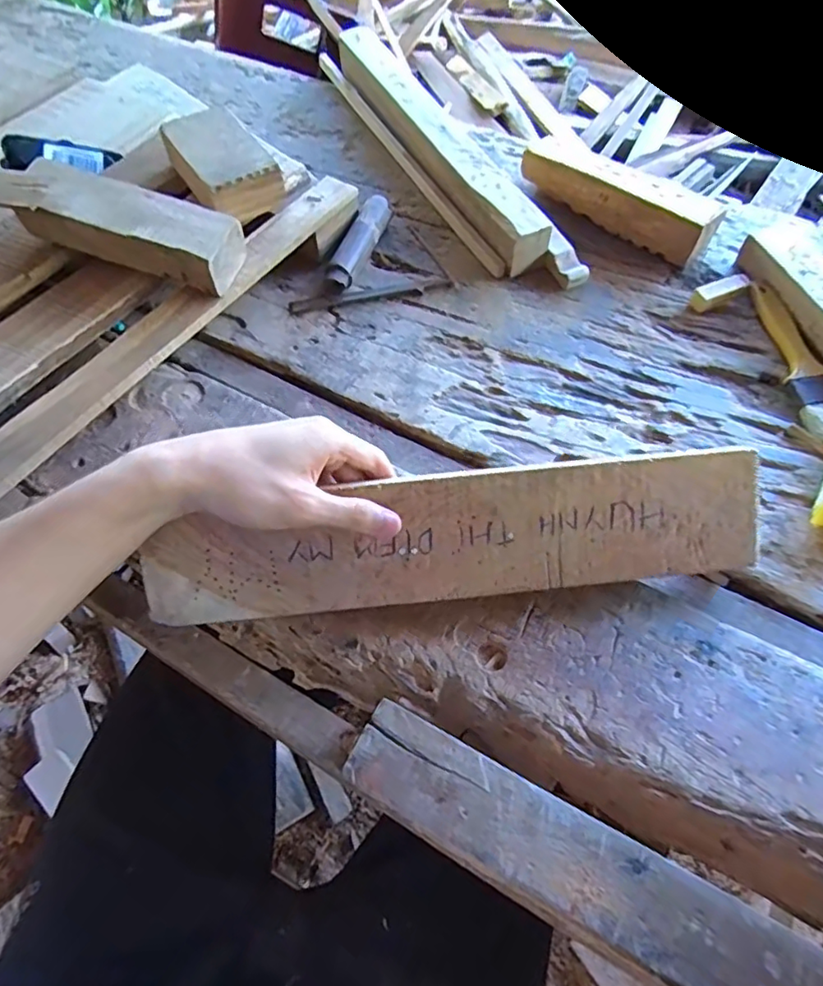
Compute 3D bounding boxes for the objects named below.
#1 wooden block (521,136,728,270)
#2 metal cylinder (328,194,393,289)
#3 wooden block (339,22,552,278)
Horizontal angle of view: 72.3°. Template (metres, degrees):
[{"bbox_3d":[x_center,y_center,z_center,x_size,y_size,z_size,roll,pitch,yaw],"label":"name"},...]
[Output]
[{"bbox_3d":[0.208,-0.298,0.572,0.197,0.043,0.057,34,66,18],"label":"wooden block"},{"bbox_3d":[-0.050,-0.252,0.567,0.026,0.026,0.122,16,62,9],"label":"metal cylinder"},{"bbox_3d":[0.017,-0.395,0.631,0.061,0.059,0.435,-23,63,-12],"label":"wooden block"}]

